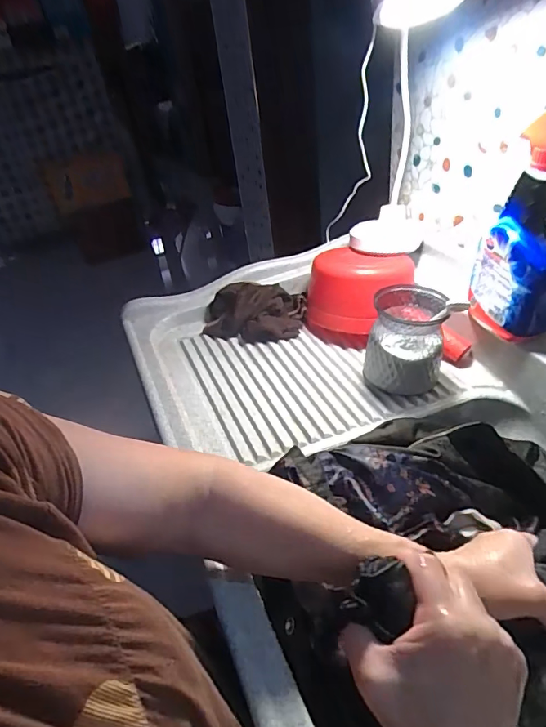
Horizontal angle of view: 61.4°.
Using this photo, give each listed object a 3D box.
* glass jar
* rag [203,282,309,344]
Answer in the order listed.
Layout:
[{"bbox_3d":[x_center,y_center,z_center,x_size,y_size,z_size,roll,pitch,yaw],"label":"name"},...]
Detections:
[{"bbox_3d":[0.188,-0.033,0.651,0.114,0.119,0.105,-1,38,9],"label":"glass jar"},{"bbox_3d":[-0.033,-0.087,0.786,0.165,0.070,0.112,9,41,21],"label":"rag"}]

